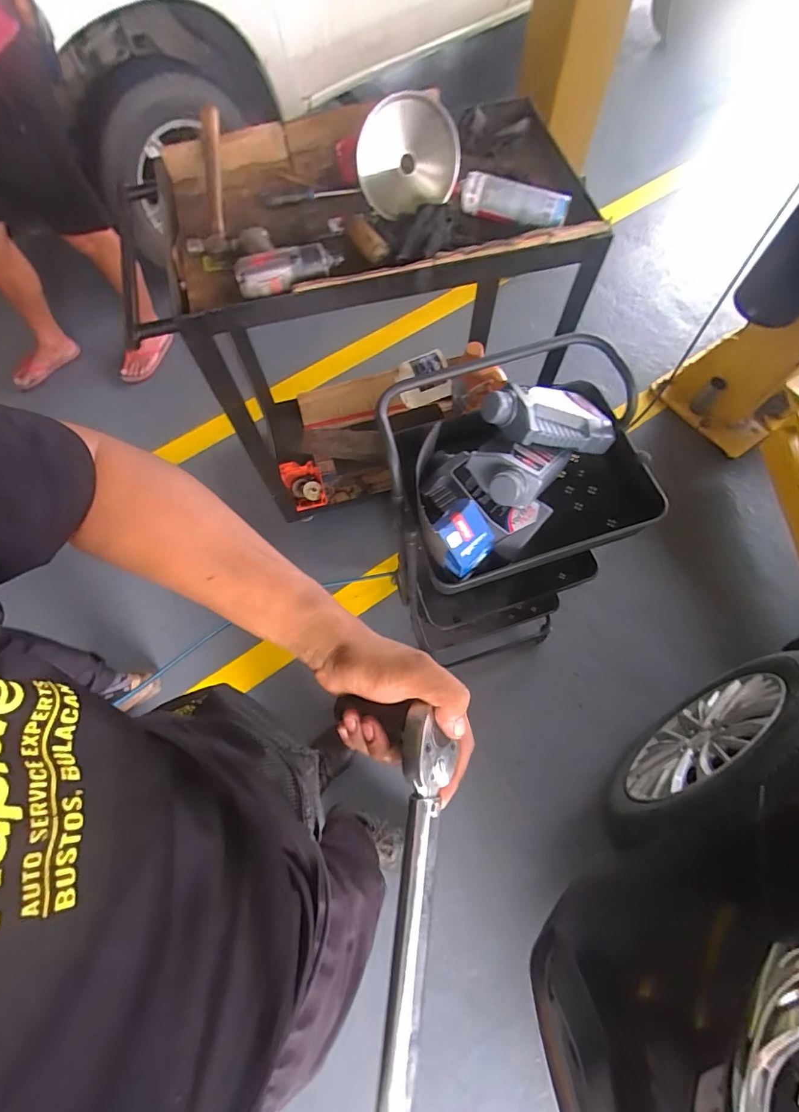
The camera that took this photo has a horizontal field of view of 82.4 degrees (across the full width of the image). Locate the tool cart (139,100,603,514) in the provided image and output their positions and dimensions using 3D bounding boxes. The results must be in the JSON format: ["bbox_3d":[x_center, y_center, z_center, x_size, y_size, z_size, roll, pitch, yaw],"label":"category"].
[{"bbox_3d":[-0.034,-0.585,1.207,0.849,0.857,0.500,-15,69,-4],"label":"tool cart"}]

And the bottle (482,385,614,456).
[{"bbox_3d":[0.241,-0.227,0.745,0.233,0.063,0.124,1,69,-21],"label":"bottle"}]

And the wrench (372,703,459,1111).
[{"bbox_3d":[0.005,0.242,0.280,0.033,0.023,0.280,6,75,3],"label":"wrench"}]

